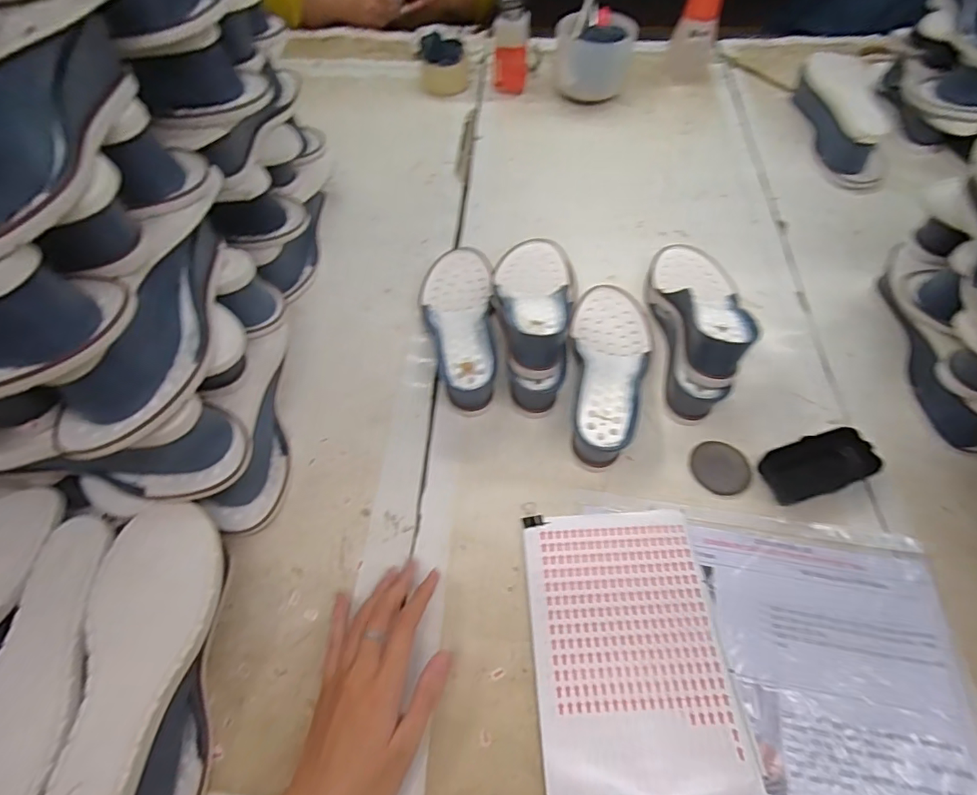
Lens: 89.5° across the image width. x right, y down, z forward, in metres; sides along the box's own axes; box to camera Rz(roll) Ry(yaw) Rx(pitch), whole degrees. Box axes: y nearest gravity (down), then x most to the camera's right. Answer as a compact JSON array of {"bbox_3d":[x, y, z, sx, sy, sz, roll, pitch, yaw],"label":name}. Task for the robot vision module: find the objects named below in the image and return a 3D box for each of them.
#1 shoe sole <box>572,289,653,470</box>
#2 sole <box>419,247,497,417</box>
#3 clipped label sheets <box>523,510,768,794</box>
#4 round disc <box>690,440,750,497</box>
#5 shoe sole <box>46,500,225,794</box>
[{"bbox_3d":[0.135,-0.037,0.526,0.084,0.050,0.233,5,59,4],"label":"shoe sole"},{"bbox_3d":[-0.034,-0.089,0.562,0.082,0.051,0.232,-5,58,-1],"label":"sole"},{"bbox_3d":[0.114,0.202,0.402,0.153,0.008,0.209,-4,58,-1],"label":"clipped label sheets"},{"bbox_3d":[0.229,0.068,0.485,0.053,0.004,0.055,-1,58,1],"label":"round disc"},{"bbox_3d":[-0.246,0.186,0.351,0.089,0.013,0.225,-8,59,-3],"label":"shoe sole"}]

